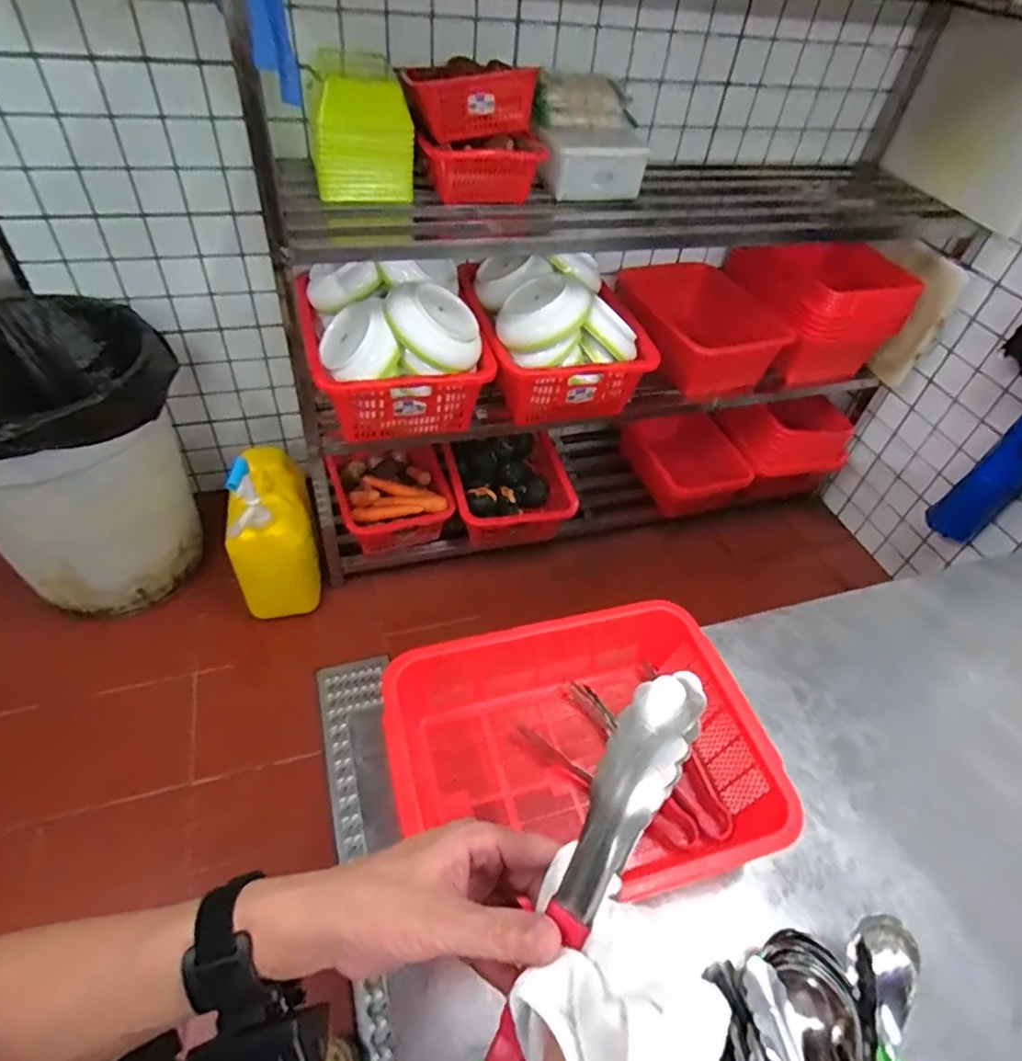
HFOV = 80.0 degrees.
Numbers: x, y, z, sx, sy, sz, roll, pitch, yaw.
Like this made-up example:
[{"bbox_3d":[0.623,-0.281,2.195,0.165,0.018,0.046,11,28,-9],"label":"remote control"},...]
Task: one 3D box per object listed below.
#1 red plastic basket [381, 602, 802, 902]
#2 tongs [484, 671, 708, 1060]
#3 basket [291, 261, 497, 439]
[{"bbox_3d":[0.075,0.255,0.692,0.401,0.129,0.305,-8,48,-14],"label":"red plastic basket"},{"bbox_3d":[0.040,0.171,0.304,0.036,0.029,0.221,25,92,17],"label":"tongs"},{"bbox_3d":[-0.284,-0.449,1.468,0.406,0.324,0.367,-9,49,-15],"label":"basket"}]

